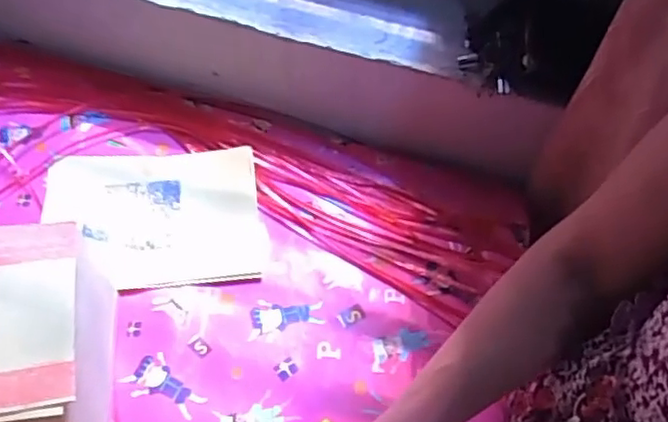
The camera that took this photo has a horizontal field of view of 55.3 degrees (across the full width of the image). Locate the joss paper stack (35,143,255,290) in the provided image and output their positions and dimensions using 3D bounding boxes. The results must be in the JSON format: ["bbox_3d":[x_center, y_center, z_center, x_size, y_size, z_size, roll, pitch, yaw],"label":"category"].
[{"bbox_3d":[-0.207,0.004,0.716,0.236,0.017,0.177,-3,59,-6],"label":"joss paper stack"}]

